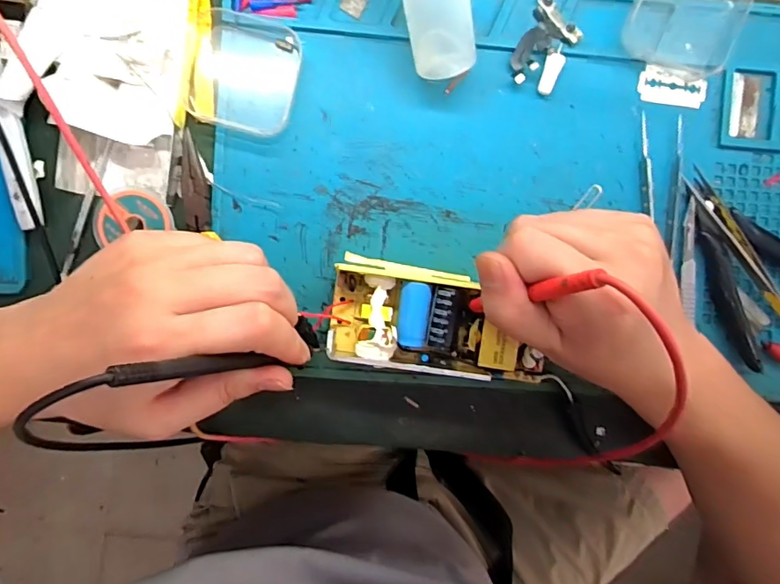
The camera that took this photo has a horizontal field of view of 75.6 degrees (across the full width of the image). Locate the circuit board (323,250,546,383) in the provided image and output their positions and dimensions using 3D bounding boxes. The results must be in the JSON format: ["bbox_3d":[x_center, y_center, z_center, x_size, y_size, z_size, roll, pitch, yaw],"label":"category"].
[{"bbox_3d":[0.030,0.017,0.296,0.127,0.027,0.059,8,93,-4],"label":"circuit board"}]

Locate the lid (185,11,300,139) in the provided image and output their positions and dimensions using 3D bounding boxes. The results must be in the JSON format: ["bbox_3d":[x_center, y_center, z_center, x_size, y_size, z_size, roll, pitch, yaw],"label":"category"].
[{"bbox_3d":[-0.086,-0.129,0.297,0.060,0.004,0.065,12,93,-4],"label":"lid"}]

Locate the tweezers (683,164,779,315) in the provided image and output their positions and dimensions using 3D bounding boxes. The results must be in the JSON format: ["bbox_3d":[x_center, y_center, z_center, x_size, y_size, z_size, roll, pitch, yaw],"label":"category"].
[{"bbox_3d":[0.219,-0.019,0.306,0.016,0.004,0.125,-34,95,-1],"label":"tweezers"}]

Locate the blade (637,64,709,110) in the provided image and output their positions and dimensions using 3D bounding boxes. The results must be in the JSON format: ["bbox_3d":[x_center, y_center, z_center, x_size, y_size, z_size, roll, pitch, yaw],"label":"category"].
[{"bbox_3d":[0.175,-0.125,0.311,0.042,0.004,0.022,14,88,-2],"label":"blade"}]

